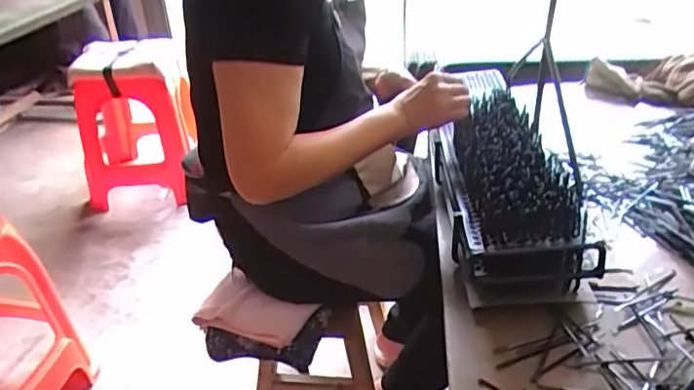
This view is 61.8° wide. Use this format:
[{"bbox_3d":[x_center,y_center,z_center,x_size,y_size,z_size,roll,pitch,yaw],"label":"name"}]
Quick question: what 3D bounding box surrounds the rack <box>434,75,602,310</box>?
[{"bbox_3d":[0.209,-0.012,0.783,0.146,0.132,0.353,-3,30,3],"label":"rack"}]

